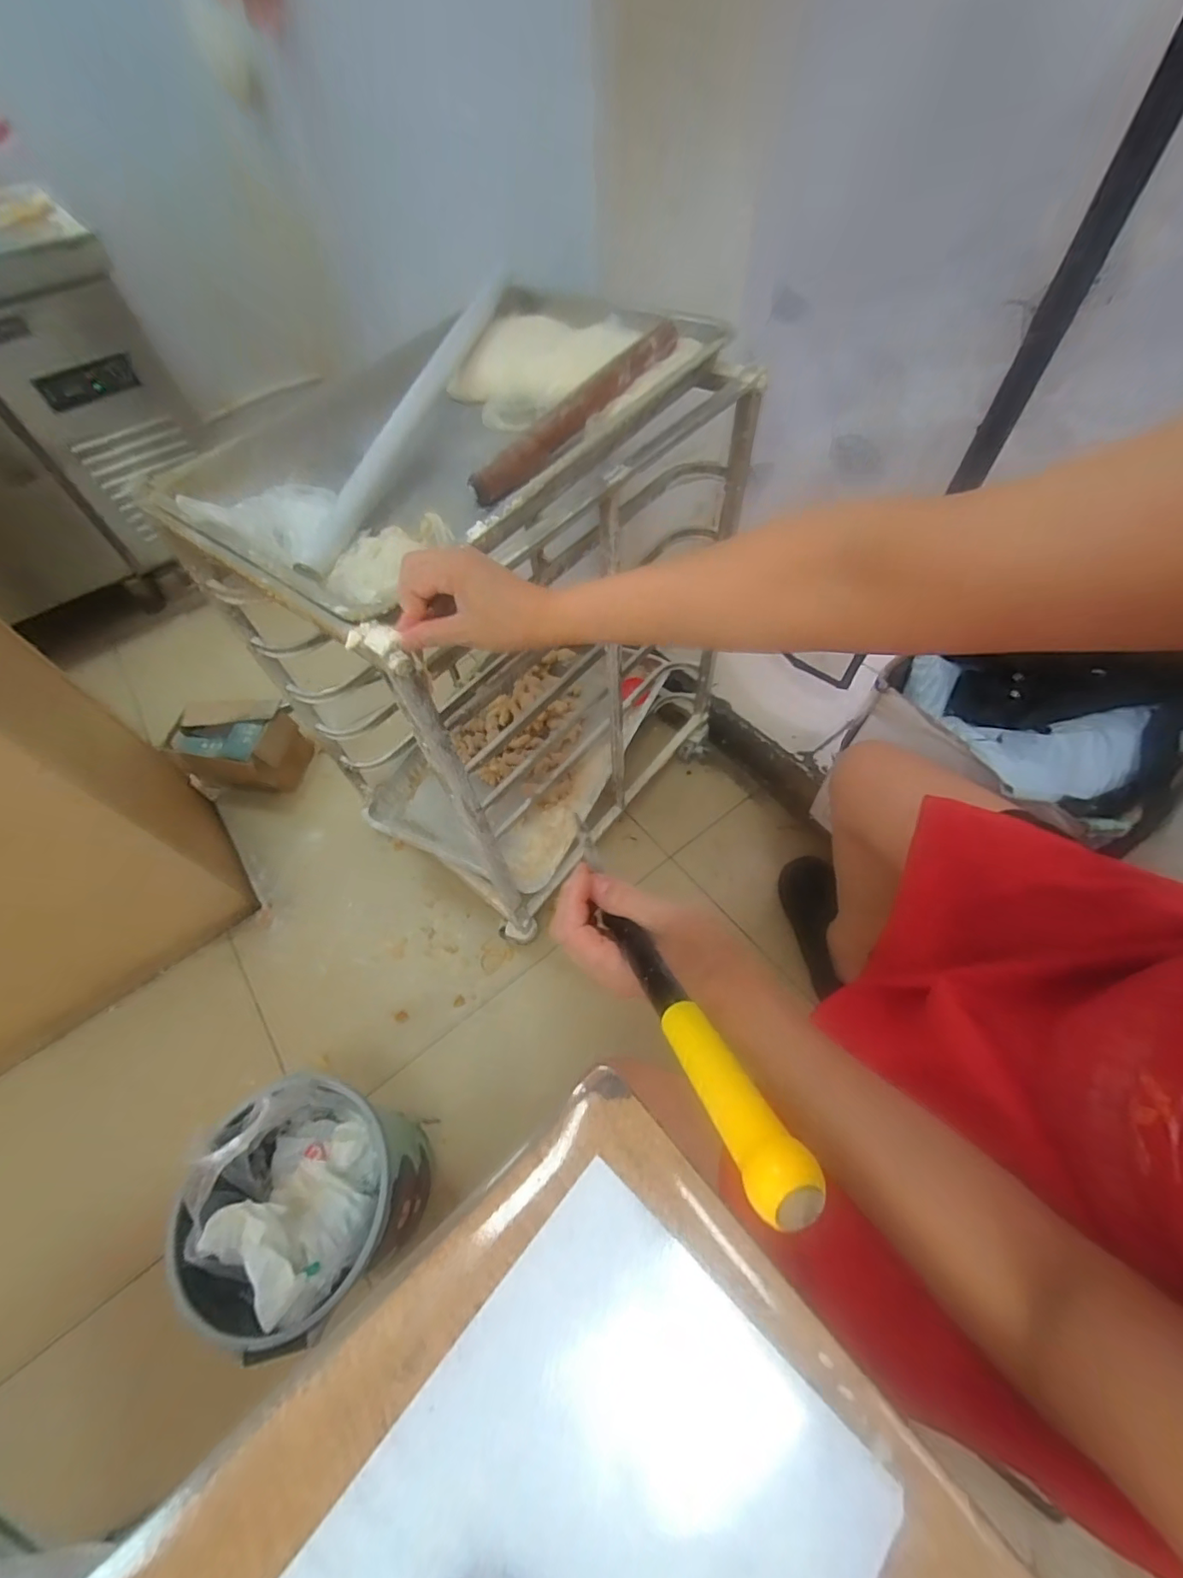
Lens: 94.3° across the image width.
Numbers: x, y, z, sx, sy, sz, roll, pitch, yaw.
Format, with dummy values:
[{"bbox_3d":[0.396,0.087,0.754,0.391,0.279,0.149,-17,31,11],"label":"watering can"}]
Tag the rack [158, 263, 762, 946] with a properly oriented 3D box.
[{"bbox_3d":[-0.123,-0.220,0.916,0.441,0.770,0.587,33,67,20],"label":"rack"}]

